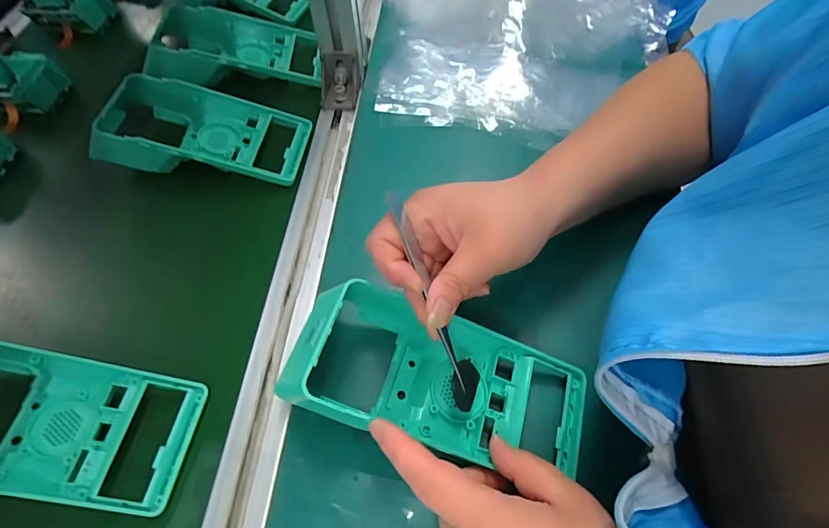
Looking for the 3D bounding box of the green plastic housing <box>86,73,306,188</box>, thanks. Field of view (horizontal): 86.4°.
[{"bbox_3d":[-0.196,-0.125,0.409,0.179,0.052,0.084,5,56,7],"label":"green plastic housing"}]

